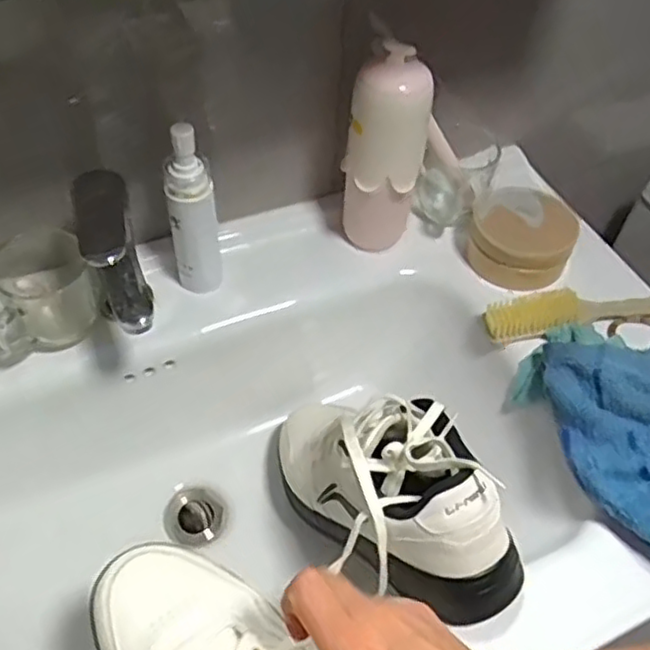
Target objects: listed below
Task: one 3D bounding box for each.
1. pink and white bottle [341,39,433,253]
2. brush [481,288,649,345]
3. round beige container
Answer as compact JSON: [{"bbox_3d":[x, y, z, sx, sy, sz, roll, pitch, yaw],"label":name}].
[{"bbox_3d":[0.058,-0.156,0.666,0.075,0.209,0.059,8,51,3],"label":"pink and white bottle"},{"bbox_3d":[0.265,-0.019,0.667,0.218,0.037,0.033,-6,52,-8],"label":"brush"},{"bbox_3d":[0.203,-0.091,0.716,0.103,0.048,0.111,2,51,-2],"label":"round beige container"}]

